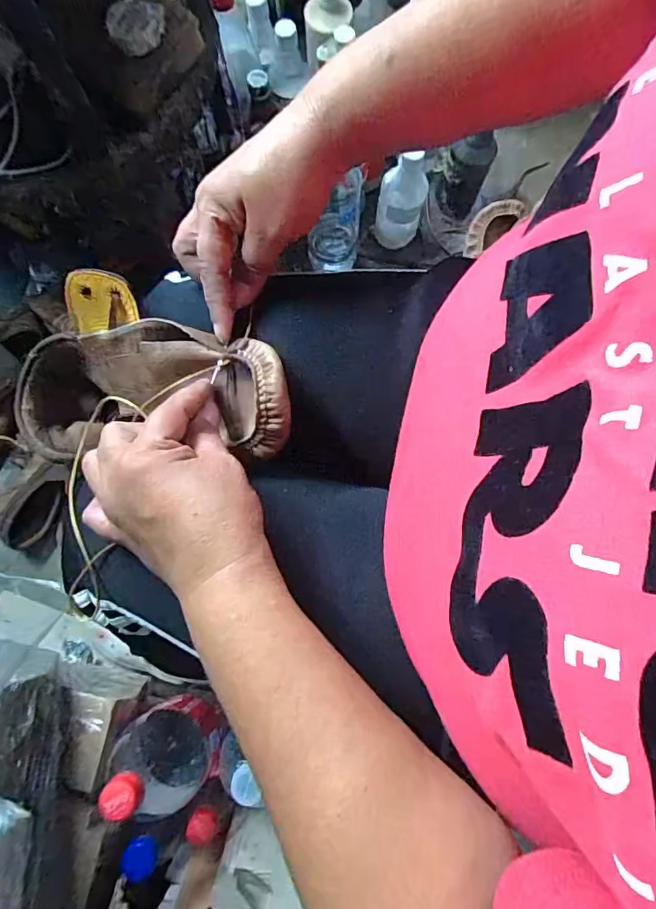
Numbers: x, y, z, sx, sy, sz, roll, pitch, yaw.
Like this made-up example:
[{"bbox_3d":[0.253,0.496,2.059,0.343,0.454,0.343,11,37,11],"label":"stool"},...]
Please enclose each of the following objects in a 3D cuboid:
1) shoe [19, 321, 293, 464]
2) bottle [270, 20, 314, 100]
[{"bbox_3d":[-0.134,-0.039,0.349,0.241,0.069,0.080,1,77,29],"label":"shoe"},{"bbox_3d":[-0.057,-0.584,0.725,0.060,0.103,0.067,-4,79,0],"label":"bottle"}]

